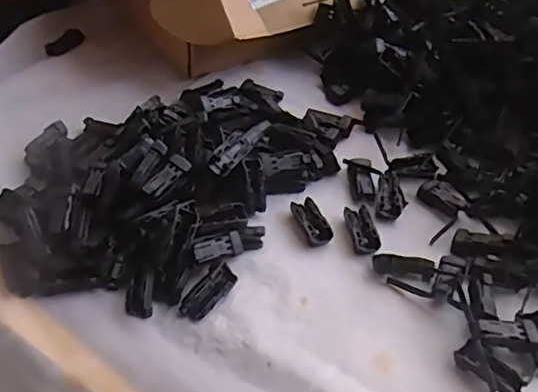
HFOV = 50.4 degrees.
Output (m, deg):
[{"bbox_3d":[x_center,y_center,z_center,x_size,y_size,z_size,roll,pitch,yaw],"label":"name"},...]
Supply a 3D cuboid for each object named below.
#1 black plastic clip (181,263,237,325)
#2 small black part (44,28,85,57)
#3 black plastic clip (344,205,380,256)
[{"bbox_3d":[-0.044,0.071,0.429,0.018,0.011,0.048,34,52,24],"label":"black plastic clip"},{"bbox_3d":[-0.233,-0.175,0.656,0.023,0.006,0.056,39,52,-1],"label":"small black part"},{"bbox_3d":[0.079,0.028,0.485,0.022,0.009,0.046,-5,47,-11],"label":"black plastic clip"}]

